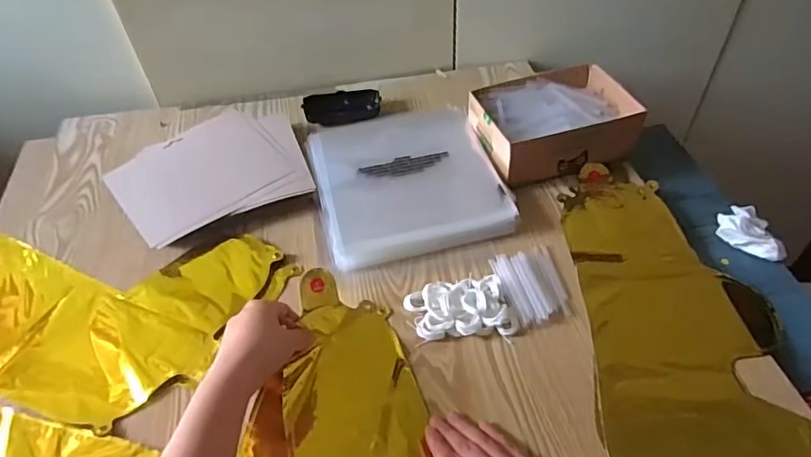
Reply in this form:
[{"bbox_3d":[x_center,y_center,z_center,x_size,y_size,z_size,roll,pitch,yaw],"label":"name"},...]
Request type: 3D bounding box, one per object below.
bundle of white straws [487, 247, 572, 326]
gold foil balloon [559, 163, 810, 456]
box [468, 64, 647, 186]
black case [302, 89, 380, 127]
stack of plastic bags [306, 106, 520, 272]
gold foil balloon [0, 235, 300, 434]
[{"bbox_3d":[0.130,0.057,0.563,0.066,0.013,0.091,-8,48,-4],"label":"bundle of white straws"},{"bbox_3d":[0.280,0.090,0.522,0.208,0.012,0.404,1,48,4],"label":"gold foil balloon"},{"bbox_3d":[0.186,-0.131,0.691,0.188,0.068,0.138,-13,48,-8],"label":"box"},{"bbox_3d":[-0.091,-0.176,0.779,0.107,0.028,0.036,-8,48,-3],"label":"black case"},{"bbox_3d":[-0.001,-0.063,0.670,0.212,0.029,0.228,-13,48,-8],"label":"stack of plastic bags"},{"bbox_3d":[-0.350,0.067,0.583,0.391,0.008,0.236,14,50,16],"label":"gold foil balloon"}]

